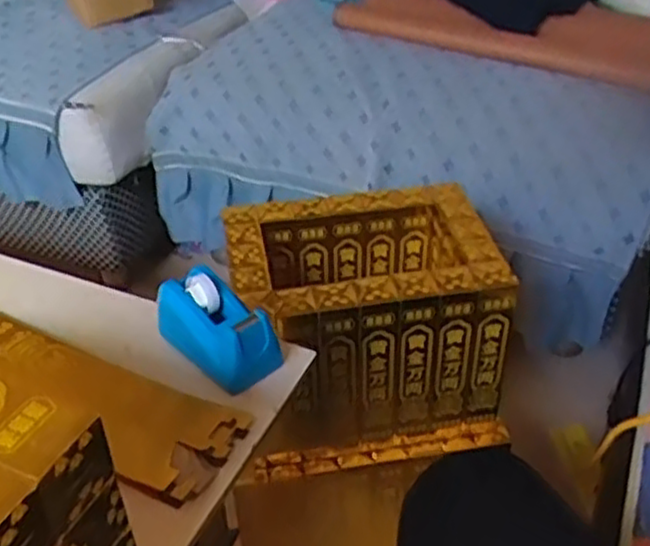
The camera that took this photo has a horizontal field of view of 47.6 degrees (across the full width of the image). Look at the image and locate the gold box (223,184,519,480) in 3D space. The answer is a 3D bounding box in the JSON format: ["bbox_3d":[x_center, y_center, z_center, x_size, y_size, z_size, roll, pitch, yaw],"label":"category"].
[{"bbox_3d":[0.046,0.067,0.911,0.303,0.250,0.229,-5,38,-6],"label":"gold box"}]

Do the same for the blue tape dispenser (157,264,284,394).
[{"bbox_3d":[-0.090,0.043,0.610,0.050,0.062,0.106,-28,45,-31],"label":"blue tape dispenser"}]

